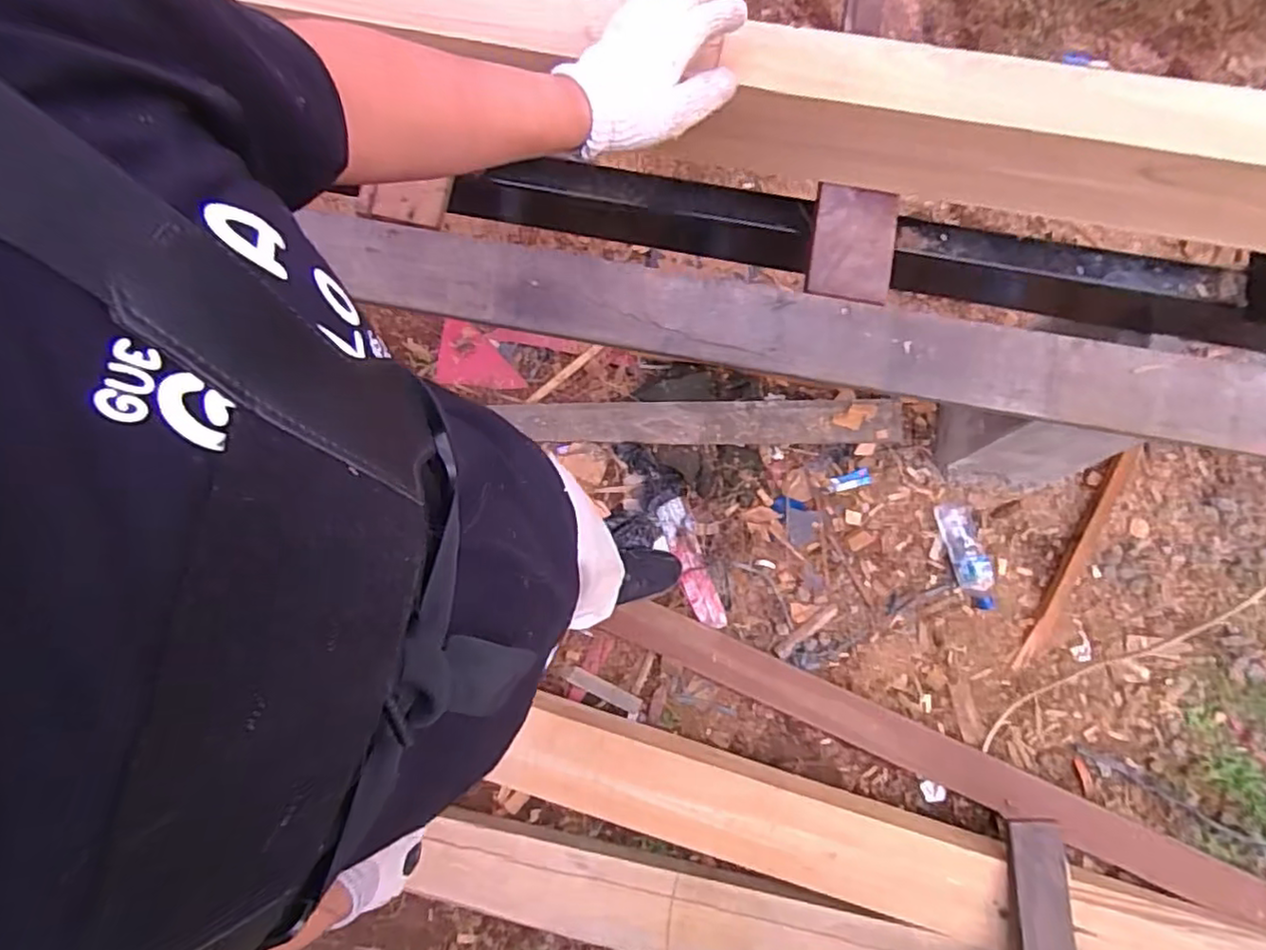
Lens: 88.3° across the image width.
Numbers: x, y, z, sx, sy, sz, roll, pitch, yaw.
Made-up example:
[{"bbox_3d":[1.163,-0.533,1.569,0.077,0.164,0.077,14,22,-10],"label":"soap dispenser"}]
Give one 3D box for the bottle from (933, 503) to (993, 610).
[{"bbox_3d":[0.703,0.168,1.364,0.079,0.055,0.227,-10,79,-2],"label":"bottle"}]

